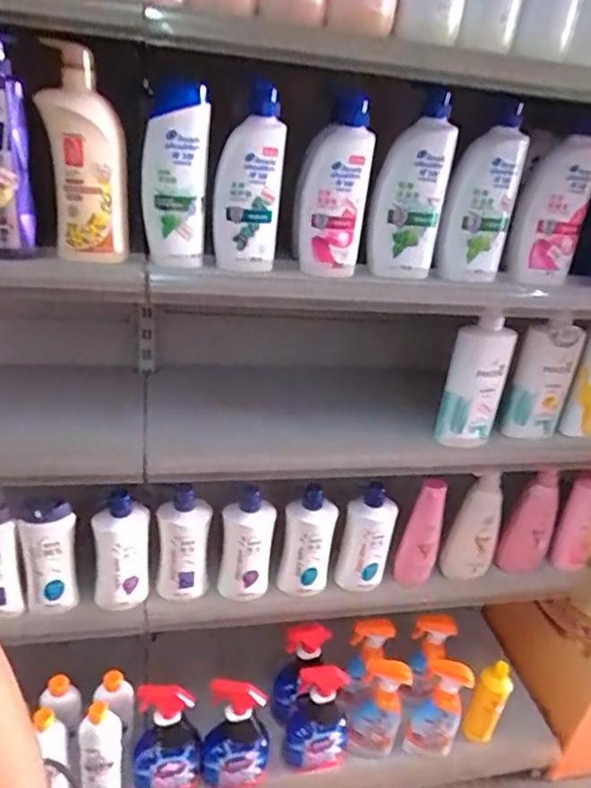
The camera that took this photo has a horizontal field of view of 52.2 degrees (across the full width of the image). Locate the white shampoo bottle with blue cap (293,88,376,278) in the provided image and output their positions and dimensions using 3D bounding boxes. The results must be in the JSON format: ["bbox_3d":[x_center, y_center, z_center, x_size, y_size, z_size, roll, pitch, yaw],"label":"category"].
[{"bbox_3d":[0.047,-0.260,0.767,0.087,0.215,0.044,7,28,-2],"label":"white shampoo bottle with blue cap"}]

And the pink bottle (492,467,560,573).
[{"bbox_3d":[0.487,0.272,1.252,0.088,0.286,0.052,22,32,25],"label":"pink bottle"}]

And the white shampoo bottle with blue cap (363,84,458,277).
[{"bbox_3d":[0.148,-0.270,0.798,0.106,0.239,0.060,-5,31,-22],"label":"white shampoo bottle with blue cap"}]

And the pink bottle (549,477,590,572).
[{"bbox_3d":[0.602,0.270,1.268,0.082,0.240,0.046,22,32,25],"label":"pink bottle"}]

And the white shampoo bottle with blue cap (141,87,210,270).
[{"bbox_3d":[-0.143,-0.251,0.716,0.071,0.200,0.061,-1,29,-15],"label":"white shampoo bottle with blue cap"}]

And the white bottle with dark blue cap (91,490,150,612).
[{"bbox_3d":[-0.286,0.260,0.994,0.083,0.226,0.039,-6,31,-23],"label":"white bottle with dark blue cap"}]

